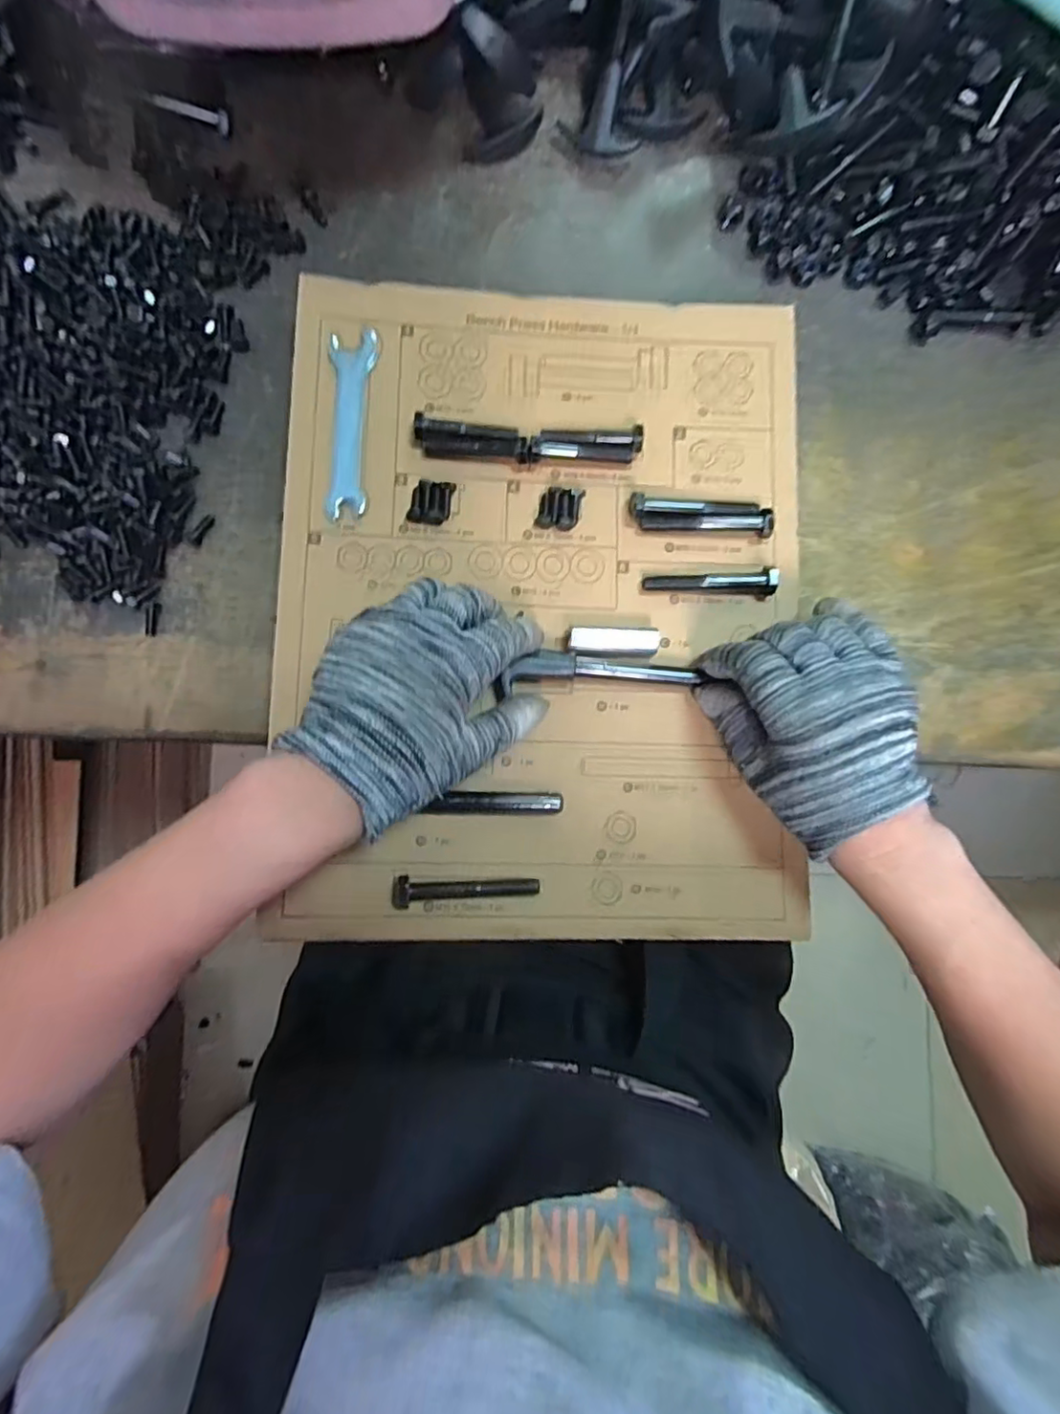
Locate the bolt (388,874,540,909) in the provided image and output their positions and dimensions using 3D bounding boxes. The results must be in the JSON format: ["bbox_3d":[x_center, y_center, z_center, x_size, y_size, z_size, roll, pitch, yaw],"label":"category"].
[{"bbox_3d":[-0.034,0.100,0.325,0.077,0.016,0.016,2,86,-3],"label":"bolt"}]

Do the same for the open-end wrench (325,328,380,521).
[{"bbox_3d":[-0.101,-0.162,0.345,0.024,0.008,0.111,2,86,-3],"label":"open-end wrench"}]

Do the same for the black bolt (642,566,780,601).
[{"bbox_3d":[0.104,-0.073,0.355,0.074,0.014,0.015,2,87,8],"label":"black bolt"}]

